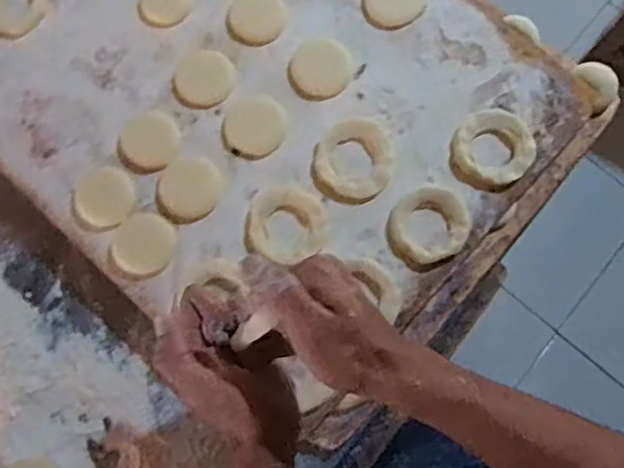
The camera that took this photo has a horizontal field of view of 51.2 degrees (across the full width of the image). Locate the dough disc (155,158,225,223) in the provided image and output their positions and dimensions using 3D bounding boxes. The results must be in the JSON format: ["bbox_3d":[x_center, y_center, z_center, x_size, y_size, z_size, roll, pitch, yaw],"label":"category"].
[{"bbox_3d":[-0.105,-0.039,0.555,0.057,0.004,0.054,0,75,-1],"label":"dough disc"}]

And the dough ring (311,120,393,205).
[{"bbox_3d":[0.036,-0.063,0.563,0.065,0.011,0.072,22,76,4],"label":"dough ring"}]

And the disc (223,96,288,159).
[{"bbox_3d":[-0.050,-0.094,0.571,0.057,0.004,0.053,0,75,-1],"label":"disc"}]

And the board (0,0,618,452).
[{"bbox_3d":[-0.073,-0.158,0.599,0.585,0.033,0.409,40,78,9],"label":"board"}]

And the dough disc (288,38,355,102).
[{"bbox_3d":[0.008,-0.149,0.586,0.059,0.004,0.054,0,75,-1],"label":"dough disc"}]

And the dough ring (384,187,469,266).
[{"bbox_3d":[0.098,-0.007,0.548,0.068,0.010,0.061,-21,77,-7],"label":"dough ring"}]

